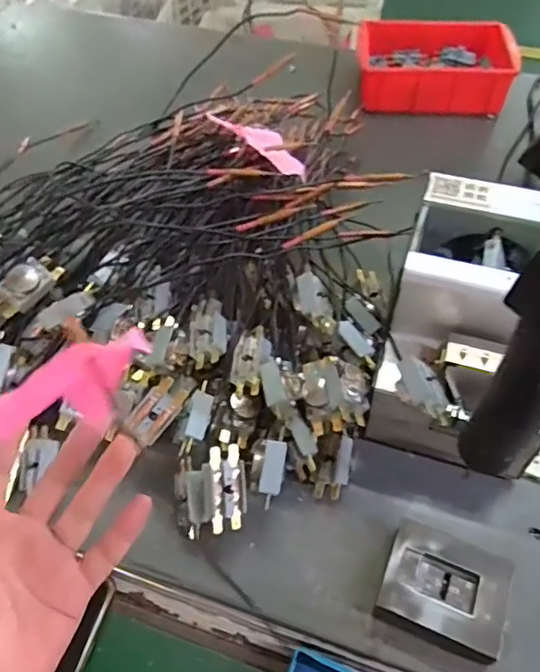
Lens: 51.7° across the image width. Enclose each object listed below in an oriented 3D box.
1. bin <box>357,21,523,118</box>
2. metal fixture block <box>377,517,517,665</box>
[{"bbox_3d":[0.224,-0.375,0.771,0.197,0.062,0.144,5,54,5],"label":"bin"},{"bbox_3d":[0.119,0.176,0.387,0.079,0.028,0.068,18,56,14],"label":"metal fixture block"}]

